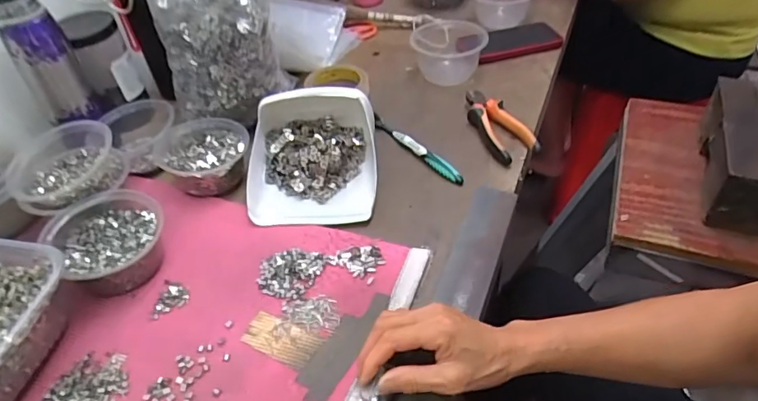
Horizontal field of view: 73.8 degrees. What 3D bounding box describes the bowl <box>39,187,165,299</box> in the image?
[{"bbox_3d":[-0.278,0.046,0.531,0.104,0.056,0.113,-3,44,3],"label":"bowl"}]

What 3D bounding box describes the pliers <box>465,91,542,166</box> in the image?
[{"bbox_3d":[0.160,-0.106,0.692,0.052,0.032,0.153,-14,44,-8],"label":"pliers"}]

